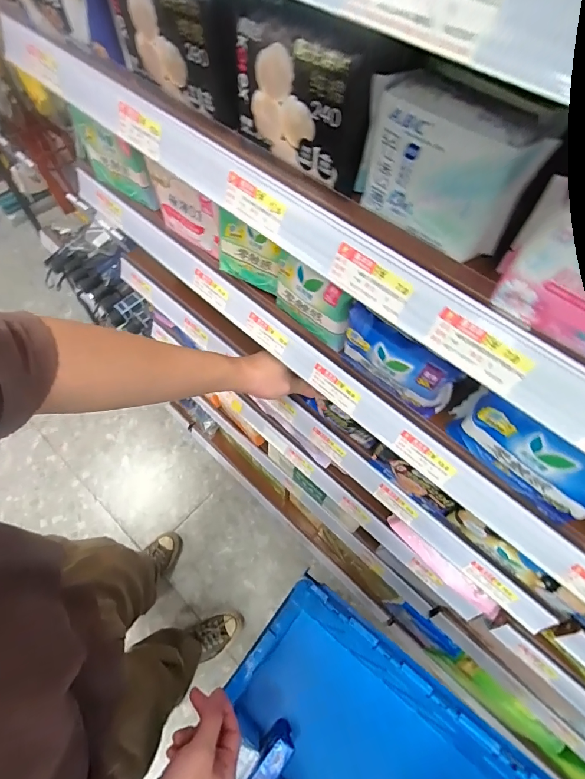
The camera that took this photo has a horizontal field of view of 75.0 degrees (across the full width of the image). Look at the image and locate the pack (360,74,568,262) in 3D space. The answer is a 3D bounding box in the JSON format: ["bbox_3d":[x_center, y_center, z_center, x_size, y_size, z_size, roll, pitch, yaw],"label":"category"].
[{"bbox_3d":[0.087,-0.134,0.230,0.103,0.075,0.038,32,66,15],"label":"pack"}]

